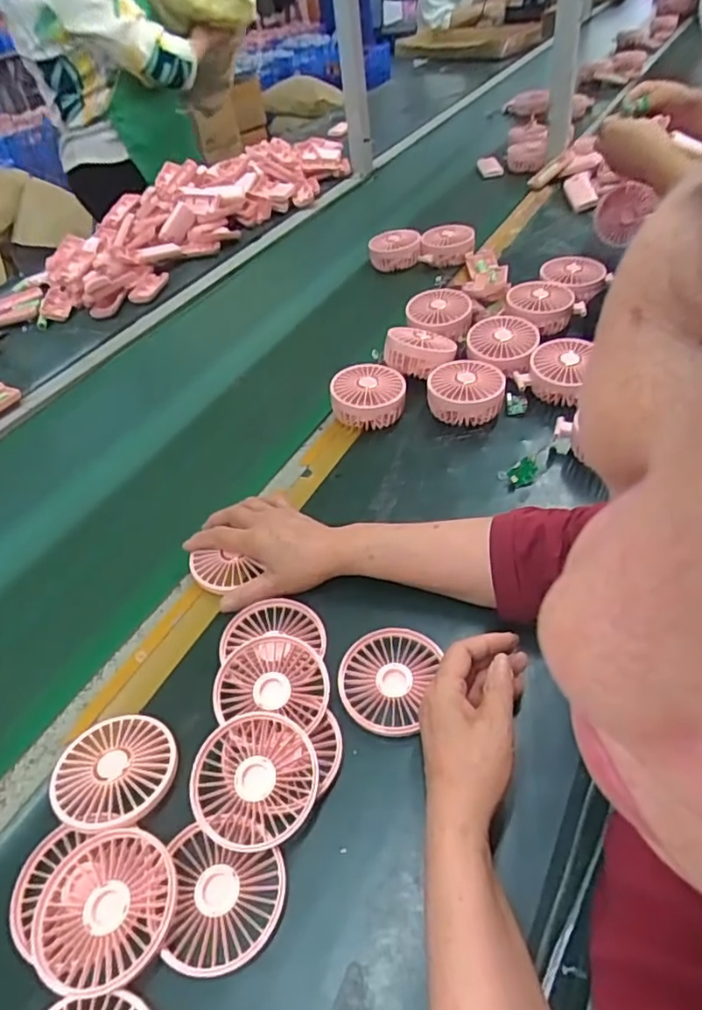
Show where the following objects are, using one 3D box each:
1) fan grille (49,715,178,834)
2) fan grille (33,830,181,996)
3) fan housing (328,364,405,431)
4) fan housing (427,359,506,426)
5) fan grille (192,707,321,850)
[{"bbox_3d":[-0.174,0.196,0.447,0.085,0.018,0.085,-13,45,-6],"label":"fan grille"},{"bbox_3d":[-0.157,0.258,0.386,0.088,0.015,0.085,-4,45,4],"label":"fan grille"},{"bbox_3d":[0.021,-0.129,0.726,0.089,0.056,0.083,-5,45,2],"label":"fan housing"},{"bbox_3d":[0.137,-0.133,0.717,0.089,0.051,0.082,-1,45,7],"label":"fan housing"},{"bbox_3d":[-0.069,0.193,0.426,0.084,0.018,0.086,-4,45,4],"label":"fan grille"}]

